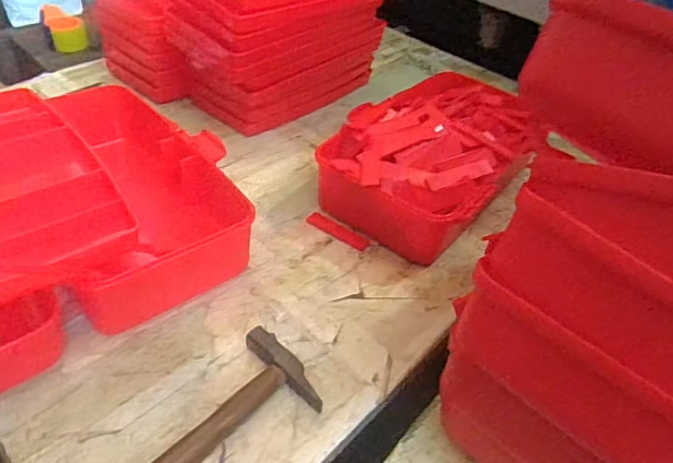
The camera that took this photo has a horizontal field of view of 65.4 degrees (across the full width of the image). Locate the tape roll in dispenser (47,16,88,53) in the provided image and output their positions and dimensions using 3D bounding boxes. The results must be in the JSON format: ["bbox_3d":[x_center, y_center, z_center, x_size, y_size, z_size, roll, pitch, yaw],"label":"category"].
[{"bbox_3d":[-0.658,-0.485,1.291,0.076,0.064,0.076,-16,46,-22],"label":"tape roll in dispenser"}]

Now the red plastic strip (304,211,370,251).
[{"bbox_3d":[0.001,0.000,0.676,0.087,0.007,0.020,29,47,24],"label":"red plastic strip"}]

